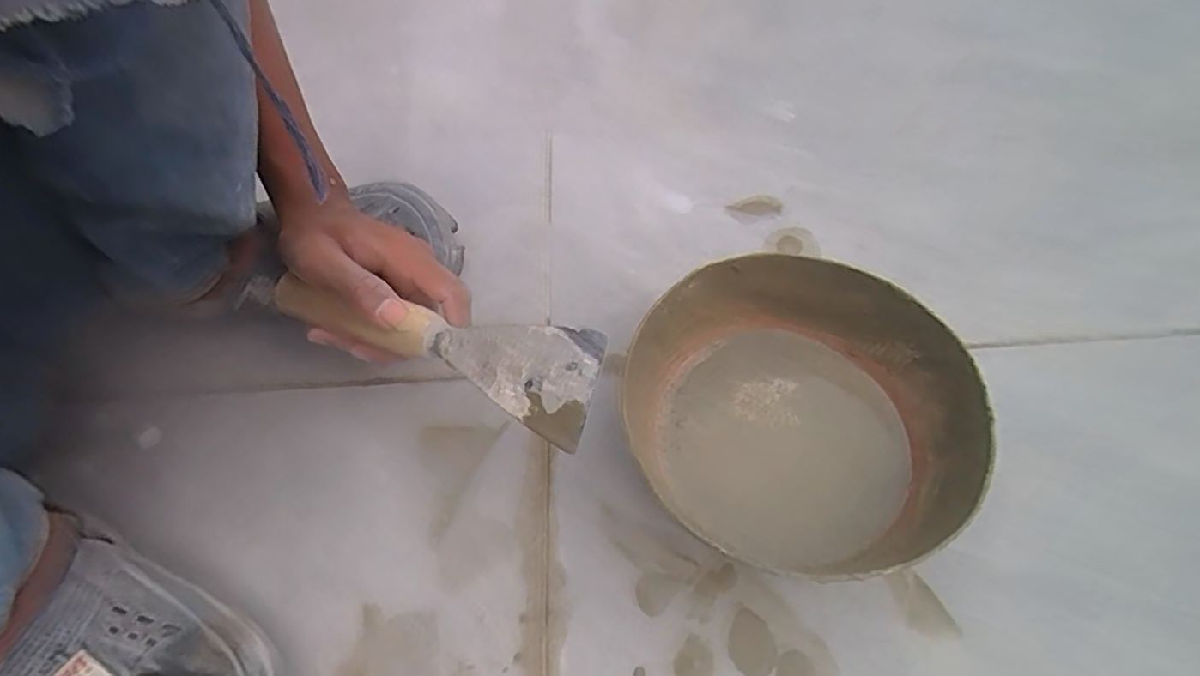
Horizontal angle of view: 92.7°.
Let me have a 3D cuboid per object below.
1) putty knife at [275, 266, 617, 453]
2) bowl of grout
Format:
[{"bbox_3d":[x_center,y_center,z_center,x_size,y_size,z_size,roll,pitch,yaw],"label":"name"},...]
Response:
[{"bbox_3d":[-0.101,-0.009,0.337,0.219,0.023,0.063,23,99,14],"label":"putty knife"},{"bbox_3d":[0.112,0.045,0.342,0.192,0.070,0.180,31,65,19],"label":"bowl of grout"}]

